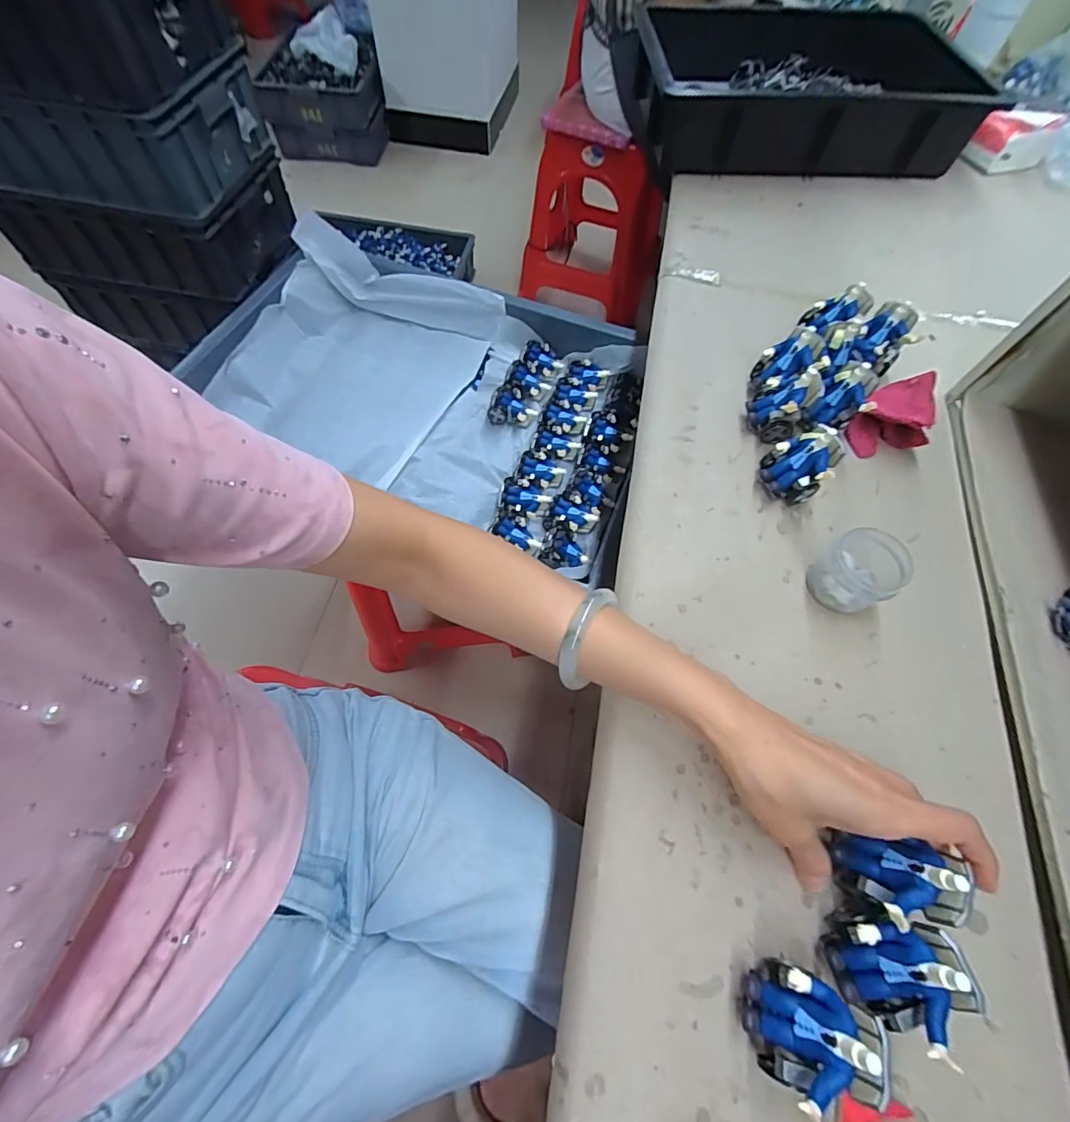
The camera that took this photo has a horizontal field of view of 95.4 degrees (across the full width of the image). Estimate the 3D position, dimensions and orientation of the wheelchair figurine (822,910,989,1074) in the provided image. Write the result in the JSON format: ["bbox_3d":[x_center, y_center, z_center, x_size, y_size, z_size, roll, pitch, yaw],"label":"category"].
[{"bbox_3d":[0.185,0.214,0.250,0.046,0.066,0.049,4,62,1],"label":"wheelchair figurine"}]

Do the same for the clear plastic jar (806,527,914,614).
[{"bbox_3d":[0.237,0.011,0.364,0.043,0.050,0.052,-34,68,-17],"label":"clear plastic jar"}]

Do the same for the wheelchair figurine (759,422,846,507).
[{"bbox_3d":[0.217,-0.078,0.402,0.048,0.061,0.038,28,65,13],"label":"wheelchair figurine"}]

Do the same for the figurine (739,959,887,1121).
[{"bbox_3d":[0.131,0.230,0.237,0.046,0.063,0.048,15,63,7],"label":"figurine"}]

